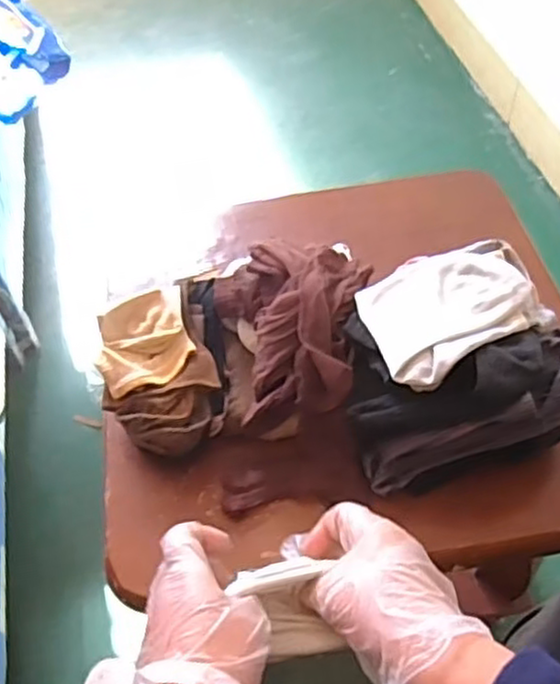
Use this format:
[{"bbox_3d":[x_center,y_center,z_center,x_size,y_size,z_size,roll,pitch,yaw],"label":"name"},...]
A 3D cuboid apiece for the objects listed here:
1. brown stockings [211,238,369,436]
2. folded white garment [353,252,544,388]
[{"bbox_3d":[0.008,-0.016,0.637,0.134,0.079,0.169,0,51,5],"label":"brown stockings"},{"bbox_3d":[0.141,-0.031,0.588,0.152,0.027,0.119,-24,53,-14],"label":"folded white garment"}]

